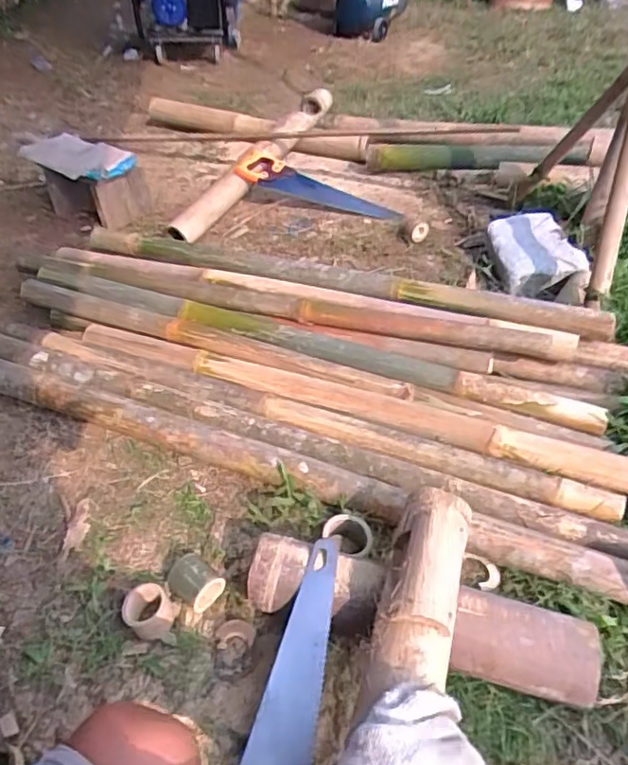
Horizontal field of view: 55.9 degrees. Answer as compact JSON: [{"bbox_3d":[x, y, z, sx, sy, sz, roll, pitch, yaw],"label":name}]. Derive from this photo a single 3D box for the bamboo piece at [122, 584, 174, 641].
[{"bbox_3d":[-0.228,0.318,0.820,0.060,0.042,0.064,1,39,-1],"label":"bamboo piece"}]

